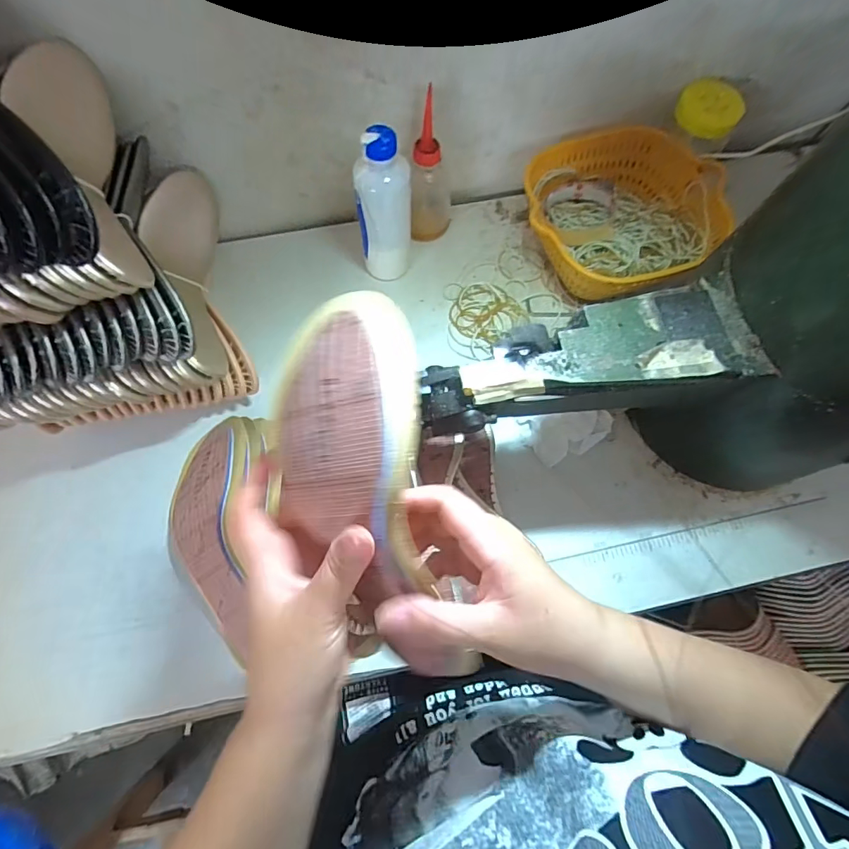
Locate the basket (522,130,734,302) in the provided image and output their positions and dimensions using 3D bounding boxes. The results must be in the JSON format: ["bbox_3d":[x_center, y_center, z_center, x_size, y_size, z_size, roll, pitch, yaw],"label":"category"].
[{"bbox_3d":[0.223,-0.240,0.550,0.213,0.087,0.203,0,70,0],"label":"basket"}]

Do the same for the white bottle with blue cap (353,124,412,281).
[{"bbox_3d":[-0.043,-0.221,0.500,0.048,0.174,0.055,32,73,11],"label":"white bottle with blue cap"}]

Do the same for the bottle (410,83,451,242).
[{"bbox_3d":[0.005,-0.282,0.535,0.053,0.154,0.043,4,70,2],"label":"bottle"}]

